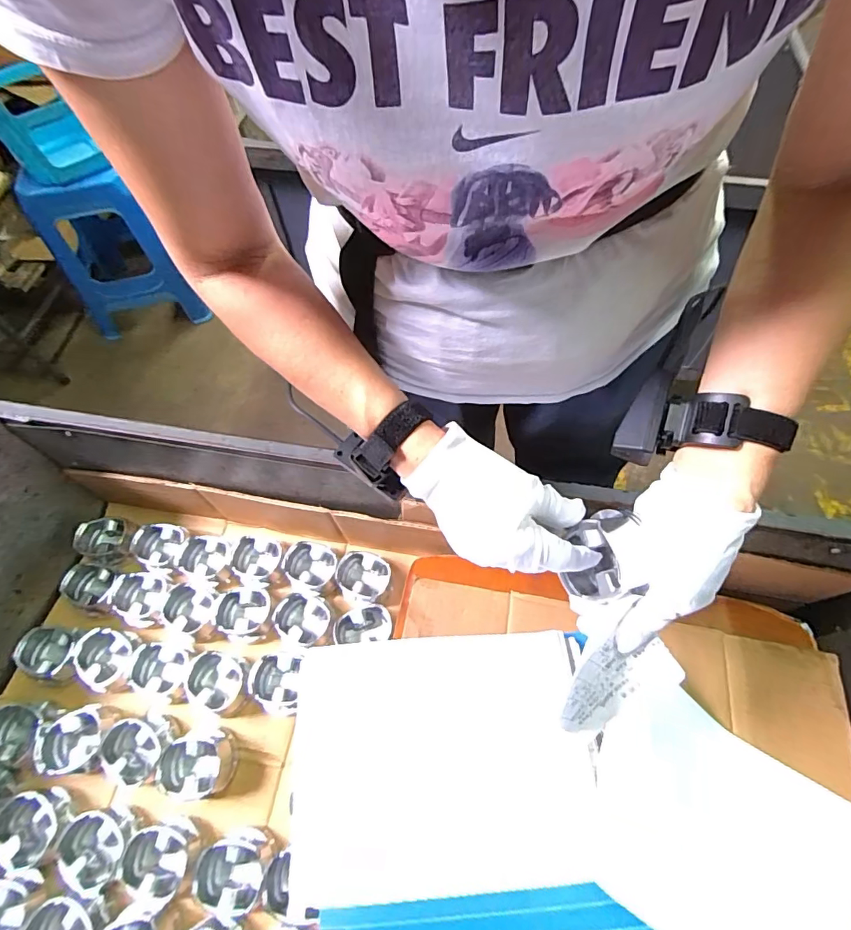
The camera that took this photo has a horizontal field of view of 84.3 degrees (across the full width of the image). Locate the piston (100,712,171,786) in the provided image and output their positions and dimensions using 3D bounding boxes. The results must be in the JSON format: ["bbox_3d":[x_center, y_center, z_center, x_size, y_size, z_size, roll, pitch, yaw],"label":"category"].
[{"bbox_3d":[-0.353,0.351,0.583,0.072,0.055,0.072,-1,60,1],"label":"piston"}]

